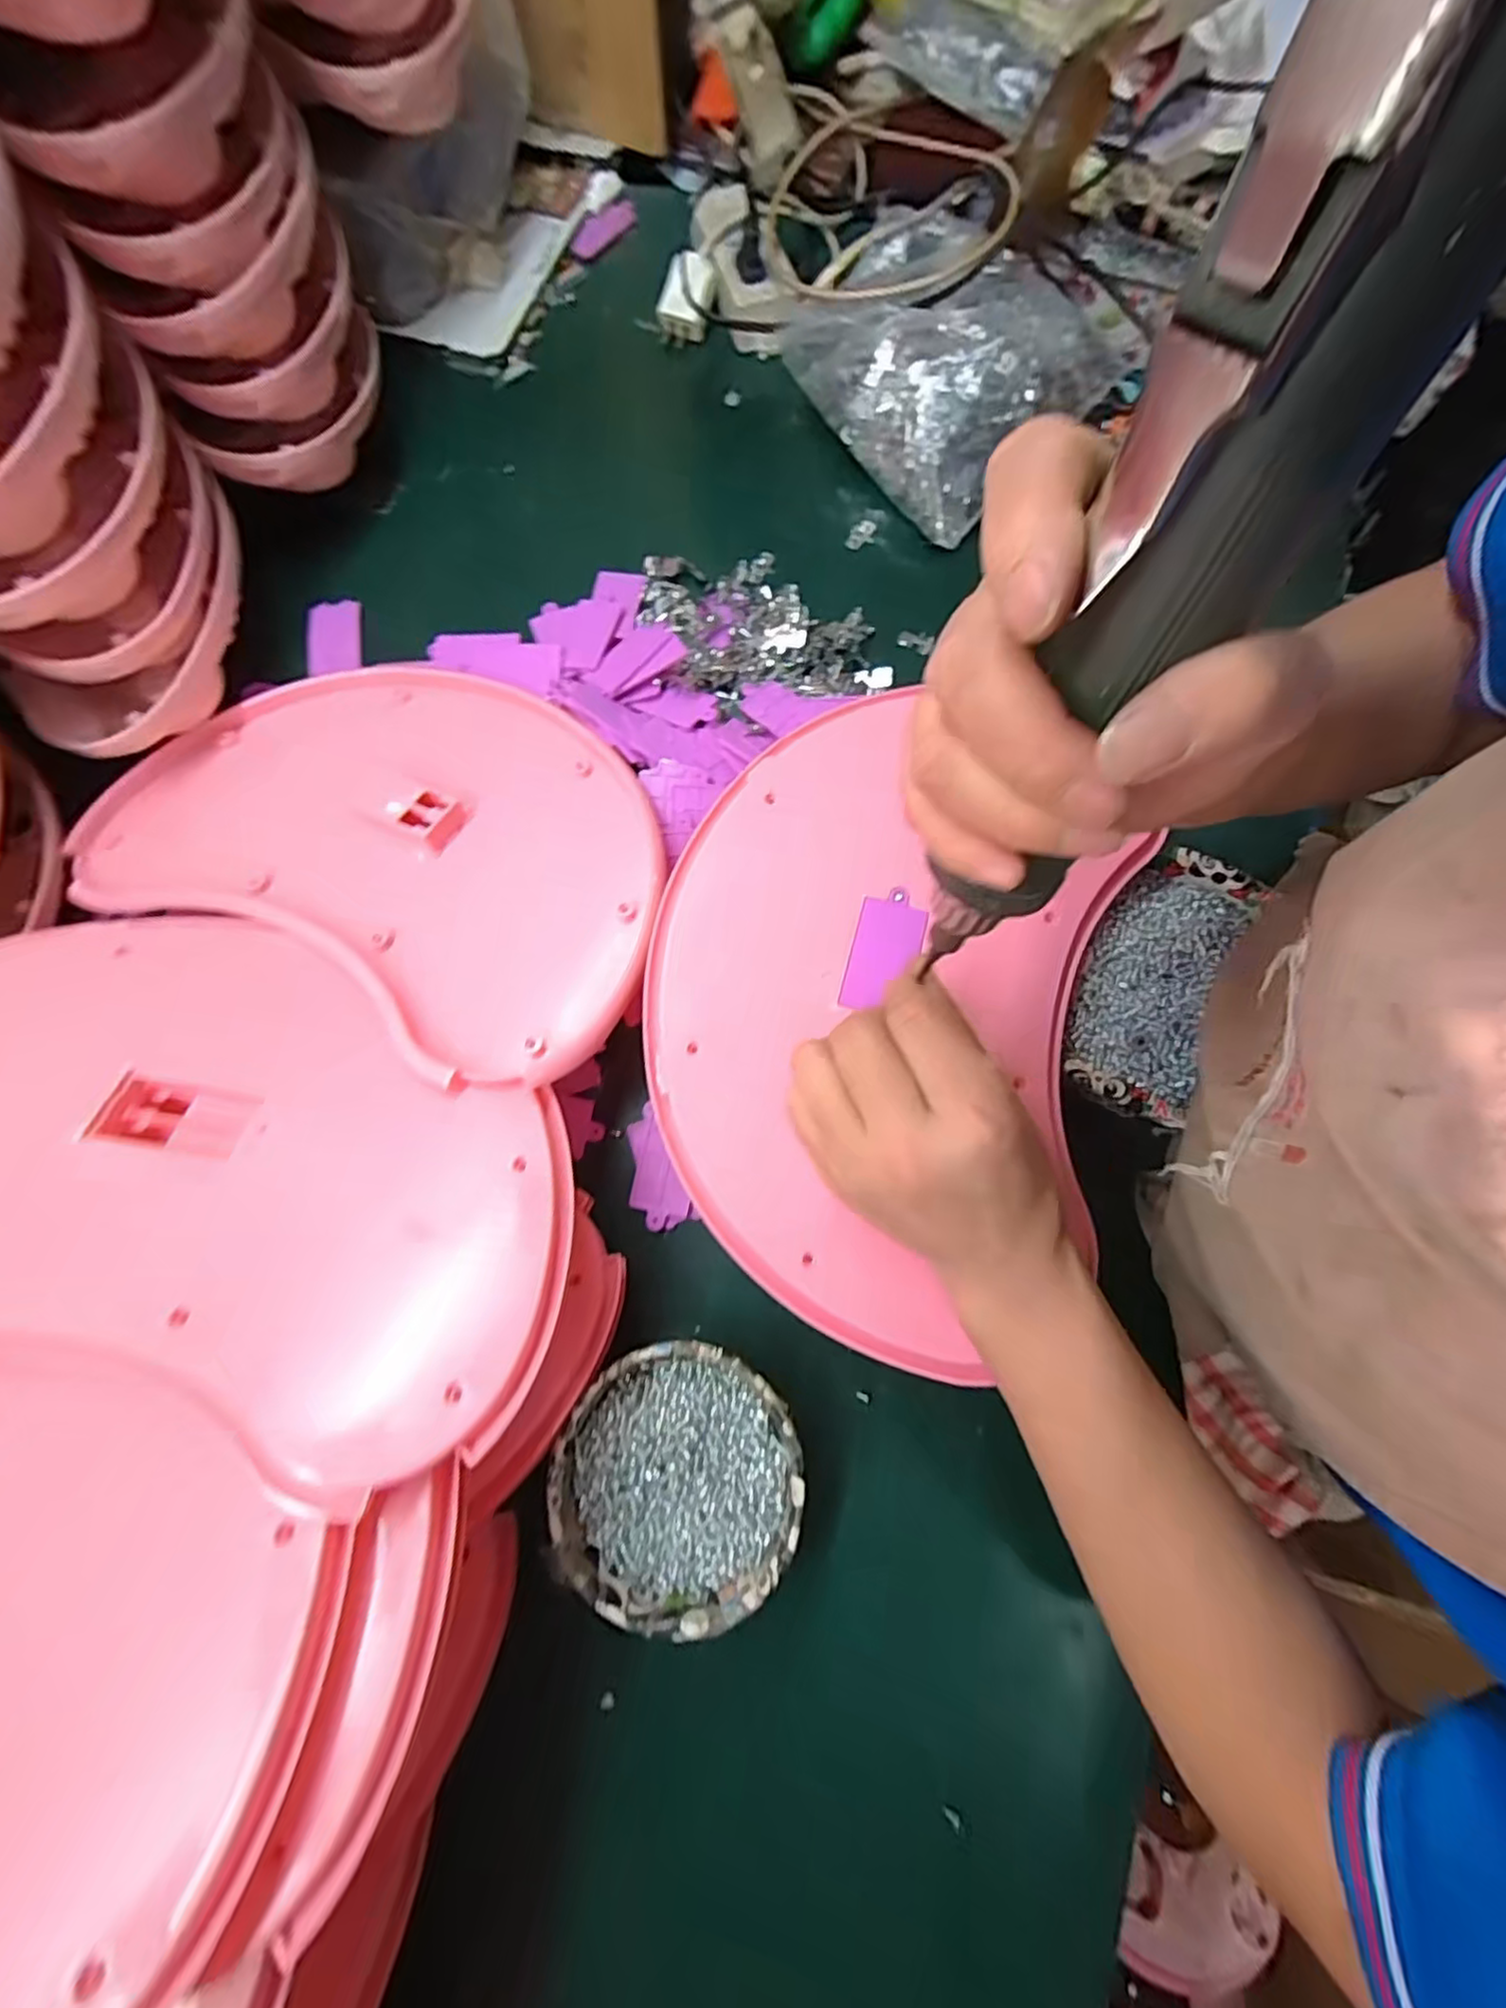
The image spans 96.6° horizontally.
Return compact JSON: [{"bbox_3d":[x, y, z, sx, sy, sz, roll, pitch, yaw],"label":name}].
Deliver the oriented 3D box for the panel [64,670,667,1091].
[{"bbox_3d":[-0.203,-0.108,0.388,0.340,0.051,0.228,24,77,7],"label":"panel"}]

